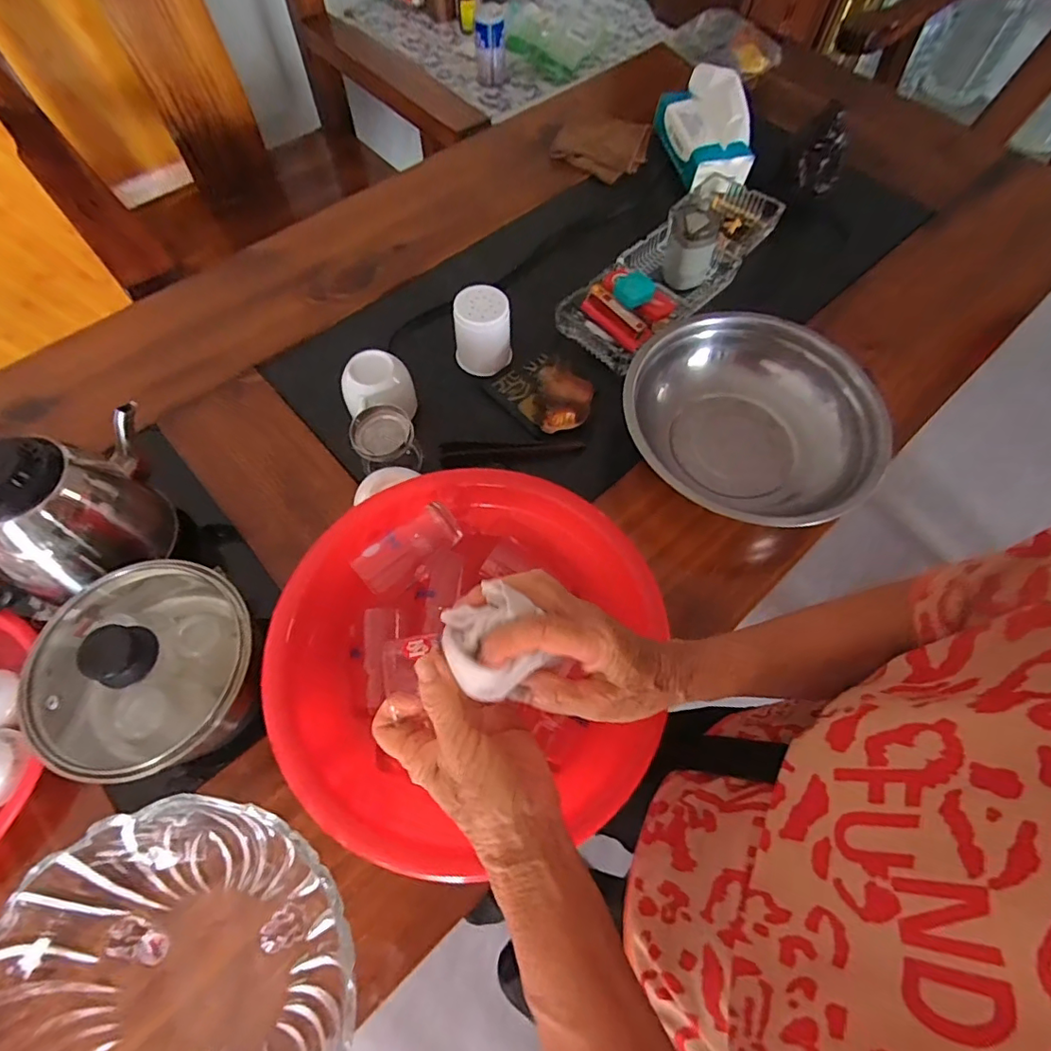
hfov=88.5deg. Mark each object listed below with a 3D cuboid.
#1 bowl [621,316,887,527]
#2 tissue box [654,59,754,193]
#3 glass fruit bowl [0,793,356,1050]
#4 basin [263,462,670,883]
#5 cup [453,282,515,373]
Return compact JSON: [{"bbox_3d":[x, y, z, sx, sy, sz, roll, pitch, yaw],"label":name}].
[{"bbox_3d":[0.233,-0.106,0.571,0.255,0.067,0.244,1,65,-1],"label":"bowl"},{"bbox_3d":[0.270,-0.592,0.800,0.099,0.082,0.174,-20,67,-11],"label":"tissue box"},{"bbox_3d":[-0.232,0.310,0.352,0.213,0.090,0.220,1,65,-1],"label":"glass fruit bowl"},{"bbox_3d":[-0.047,0.107,0.456,0.292,0.098,0.299,1,65,-1],"label":"basin"},{"bbox_3d":[-0.050,-0.229,0.631,0.068,0.071,0.062,-6,65,-4],"label":"cup"}]

